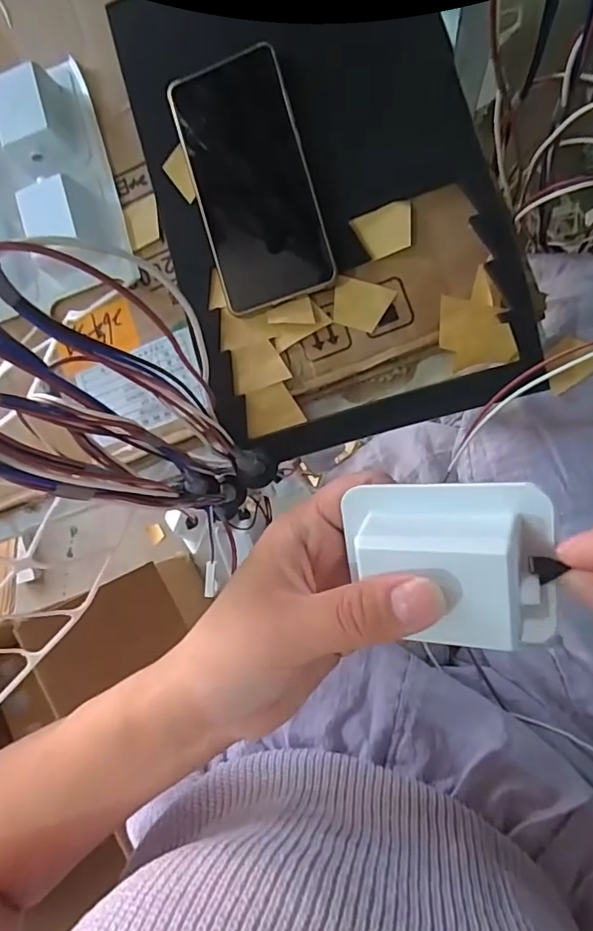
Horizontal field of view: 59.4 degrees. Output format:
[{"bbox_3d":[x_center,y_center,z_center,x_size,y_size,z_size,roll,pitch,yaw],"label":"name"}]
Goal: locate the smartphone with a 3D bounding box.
[{"bbox_3d":[-0.030,-0.189,0.350,0.078,0.014,0.159,-16,91,13],"label":"smartphone"}]

